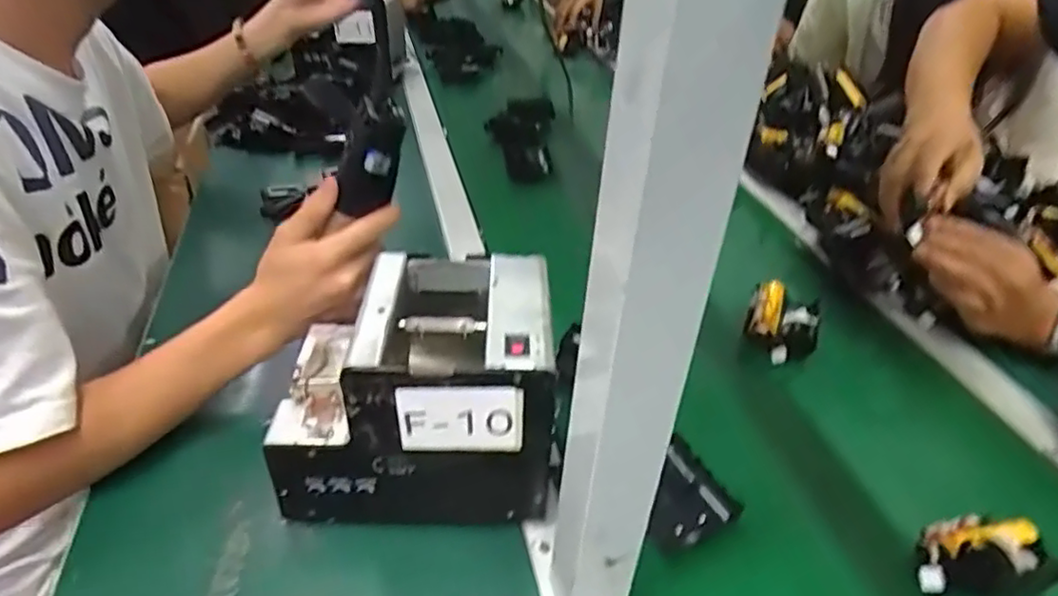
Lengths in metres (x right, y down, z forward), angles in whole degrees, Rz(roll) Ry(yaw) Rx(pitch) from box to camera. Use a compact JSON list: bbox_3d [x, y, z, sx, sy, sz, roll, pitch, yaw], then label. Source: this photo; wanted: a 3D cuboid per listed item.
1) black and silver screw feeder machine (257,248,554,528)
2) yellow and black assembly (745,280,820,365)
[{"bbox_3d":[-0.077,0.062,0.463,0.181,0.147,0.127,0,36,-2],"label":"black and silver screw feeder machine"},{"bbox_3d":[0.251,0.022,0.645,0.064,0.034,0.095,14,38,17],"label":"yellow and black assembly"}]

